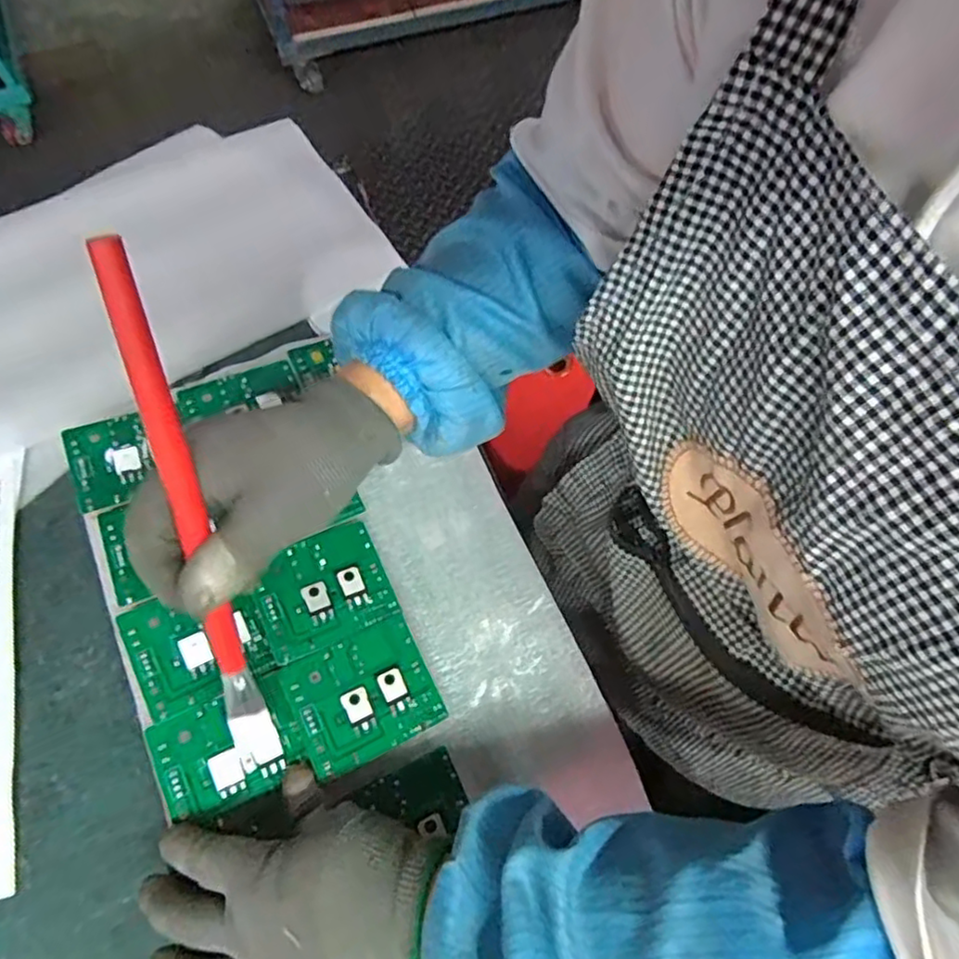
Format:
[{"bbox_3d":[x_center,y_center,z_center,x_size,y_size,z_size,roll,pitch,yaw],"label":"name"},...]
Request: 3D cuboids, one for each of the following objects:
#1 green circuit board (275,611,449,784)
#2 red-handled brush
[{"bbox_3d":[-0.071,0.130,0.393,0.083,0.008,0.072,-23,70,-18],"label":"green circuit board"},{"bbox_3d":[-0.133,0.040,0.309,0.019,0.294,0.017,-4,31,-5],"label":"red-handled brush"}]

